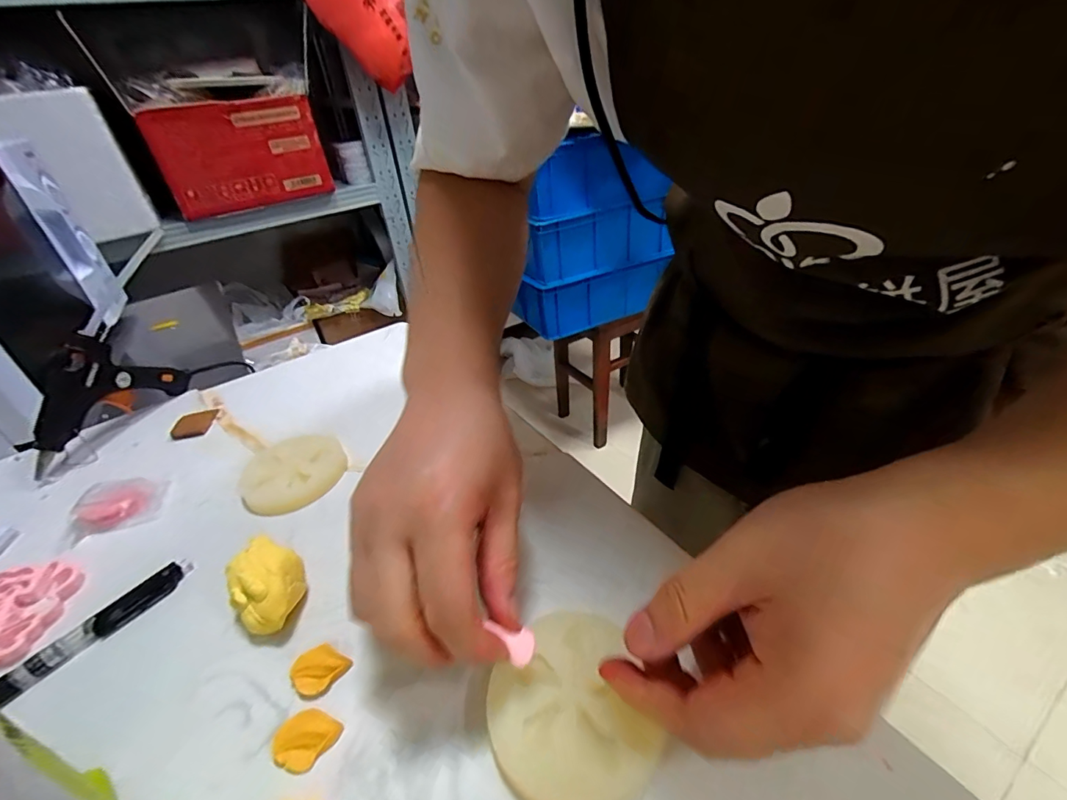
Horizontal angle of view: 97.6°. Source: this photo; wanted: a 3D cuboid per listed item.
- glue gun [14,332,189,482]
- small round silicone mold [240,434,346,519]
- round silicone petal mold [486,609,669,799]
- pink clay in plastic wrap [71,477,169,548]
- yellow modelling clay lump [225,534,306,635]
[{"bbox_3d":[-0.398,-0.007,0.429,0.025,0.094,0.138,2,35,11],"label":"glue gun"},{"bbox_3d":[-0.195,0.058,0.380,0.080,0.014,0.077,-4,34,2],"label":"small round silicone mold"},{"bbox_3d":[0.020,0.147,0.222,0.078,0.017,0.079,-4,34,2],"label":"round silicone petal mold"},{"bbox_3d":[-0.314,0.077,0.356,0.054,0.018,0.045,-17,36,-16],"label":"pink clay in plastic wrap"},{"bbox_3d":[-0.158,0.112,0.280,0.052,0.034,0.038,25,44,37],"label":"yellow modelling clay lump"}]

